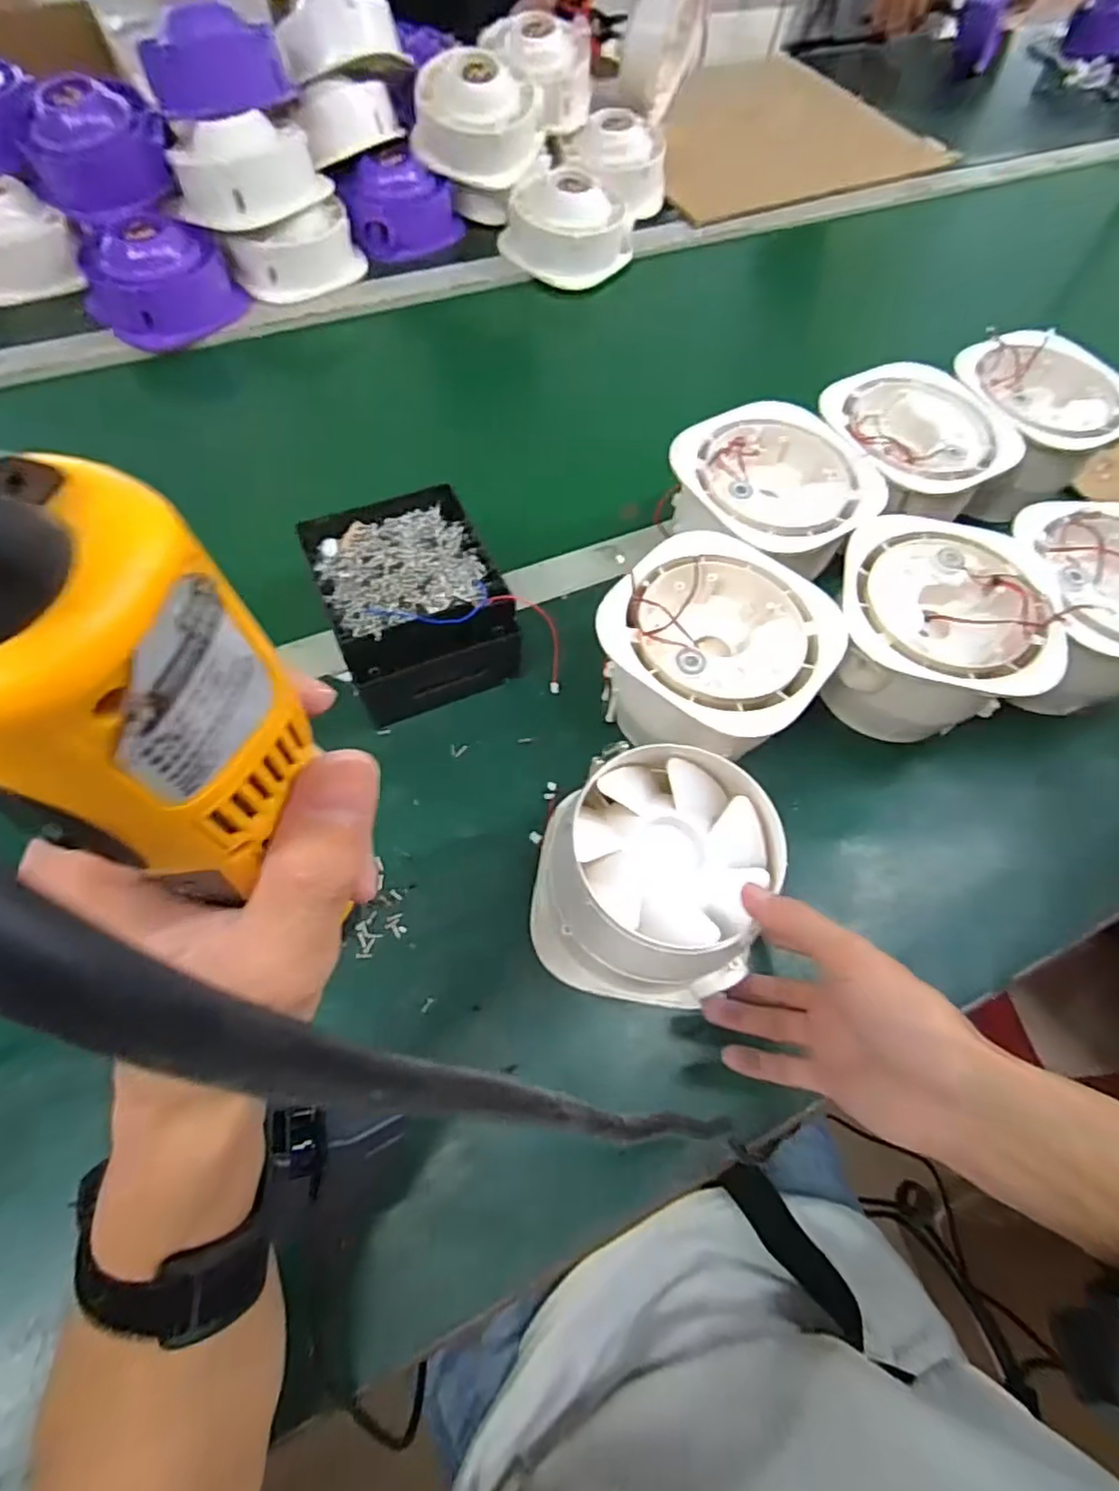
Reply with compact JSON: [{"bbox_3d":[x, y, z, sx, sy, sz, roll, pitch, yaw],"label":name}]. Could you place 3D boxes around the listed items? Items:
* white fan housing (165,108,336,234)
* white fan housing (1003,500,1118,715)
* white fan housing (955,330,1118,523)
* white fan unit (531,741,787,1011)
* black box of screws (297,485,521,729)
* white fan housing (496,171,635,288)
[{"bbox_3d":[-0.313,-0.577,0.661,0.104,0.066,0.128,31,64,12],"label":"white fan housing"},{"bbox_3d":[0.382,-0.097,0.500,0.127,0.109,0.129,2,62,-3],"label":"white fan housing"},{"bbox_3d":[0.409,-0.285,0.589,0.133,0.079,0.137,-18,65,-13],"label":"white fan housing"},{"bbox_3d":[0.051,0.076,0.383,0.122,0.090,0.127,15,62,4],"label":"white fan unit"},{"bbox_3d":[-0.106,-0.106,0.478,0.119,0.061,0.154,-20,65,-14],"label":"black box of screws"},{"bbox_3d":[0.006,-0.594,0.754,0.119,0.074,0.130,39,66,16],"label":"white fan housing"}]

